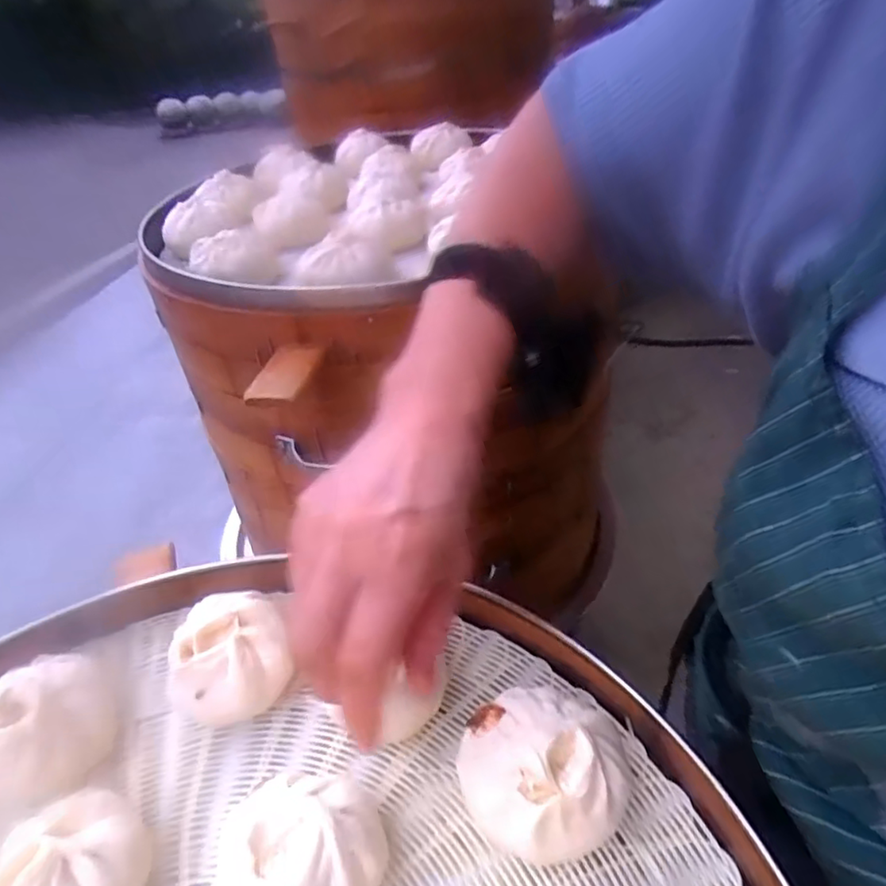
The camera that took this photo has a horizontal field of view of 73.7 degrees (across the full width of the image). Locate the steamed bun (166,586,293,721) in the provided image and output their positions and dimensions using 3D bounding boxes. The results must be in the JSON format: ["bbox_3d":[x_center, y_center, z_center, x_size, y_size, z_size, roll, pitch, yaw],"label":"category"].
[{"bbox_3d":[-0.114,0.119,0.328,0.063,0.051,0.063,-11,37,-7],"label":"steamed bun"}]

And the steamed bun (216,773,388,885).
[{"bbox_3d":[-0.059,0.179,0.250,0.067,0.044,0.059,-5,37,2],"label":"steamed bun"}]

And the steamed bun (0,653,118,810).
[{"bbox_3d":[-0.204,0.147,0.302,0.068,0.051,0.061,-31,44,-29],"label":"steamed bun"}]

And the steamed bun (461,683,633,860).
[{"bbox_3d":[0.045,0.149,0.269,0.071,0.050,0.062,-15,38,-12],"label":"steamed bun"}]

